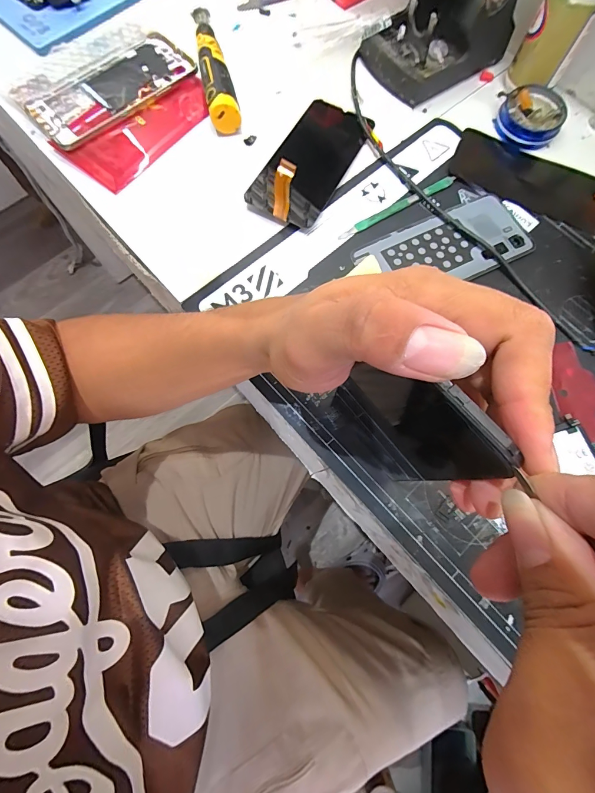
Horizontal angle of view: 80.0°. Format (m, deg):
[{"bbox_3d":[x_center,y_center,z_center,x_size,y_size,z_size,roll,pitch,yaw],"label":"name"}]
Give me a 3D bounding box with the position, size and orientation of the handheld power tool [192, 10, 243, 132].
[{"bbox_3d":[-0.089,-0.344,0.368,0.029,0.035,0.162,-13,76,-5],"label":"handheld power tool"}]

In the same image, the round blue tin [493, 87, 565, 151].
[{"bbox_3d":[0.240,-0.288,0.365,0.062,0.021,0.064,0,75,-2],"label":"round blue tin"}]

